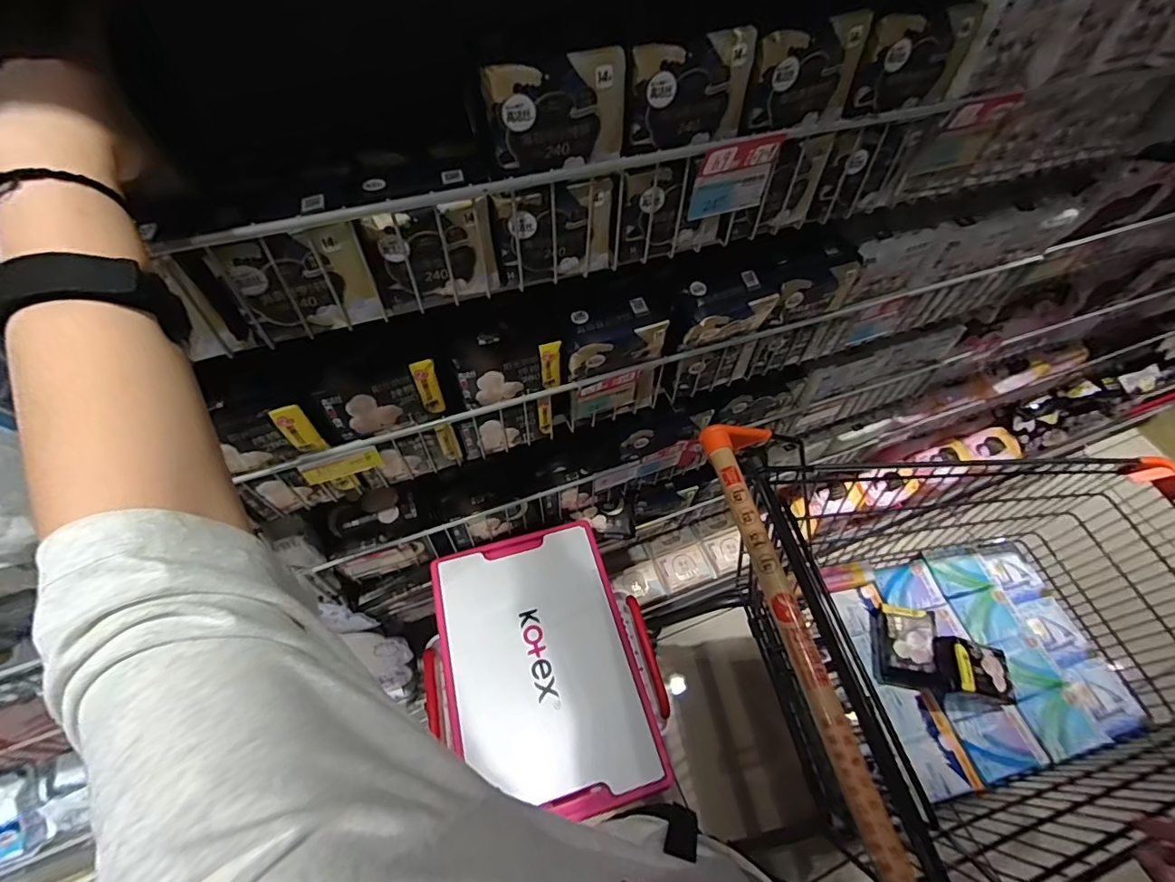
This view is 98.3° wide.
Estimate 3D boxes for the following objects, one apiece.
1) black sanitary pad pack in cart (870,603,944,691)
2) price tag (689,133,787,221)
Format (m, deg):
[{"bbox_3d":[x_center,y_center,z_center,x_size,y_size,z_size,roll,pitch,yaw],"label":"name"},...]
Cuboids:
[{"bbox_3d":[0.593,0.380,0.947,0.095,0.075,0.131,12,57,6],"label":"black sanitary pad pack in cart"},{"bbox_3d":[0.136,-0.240,0.465,0.085,0.065,0.006,-20,60,-14],"label":"price tag"}]

